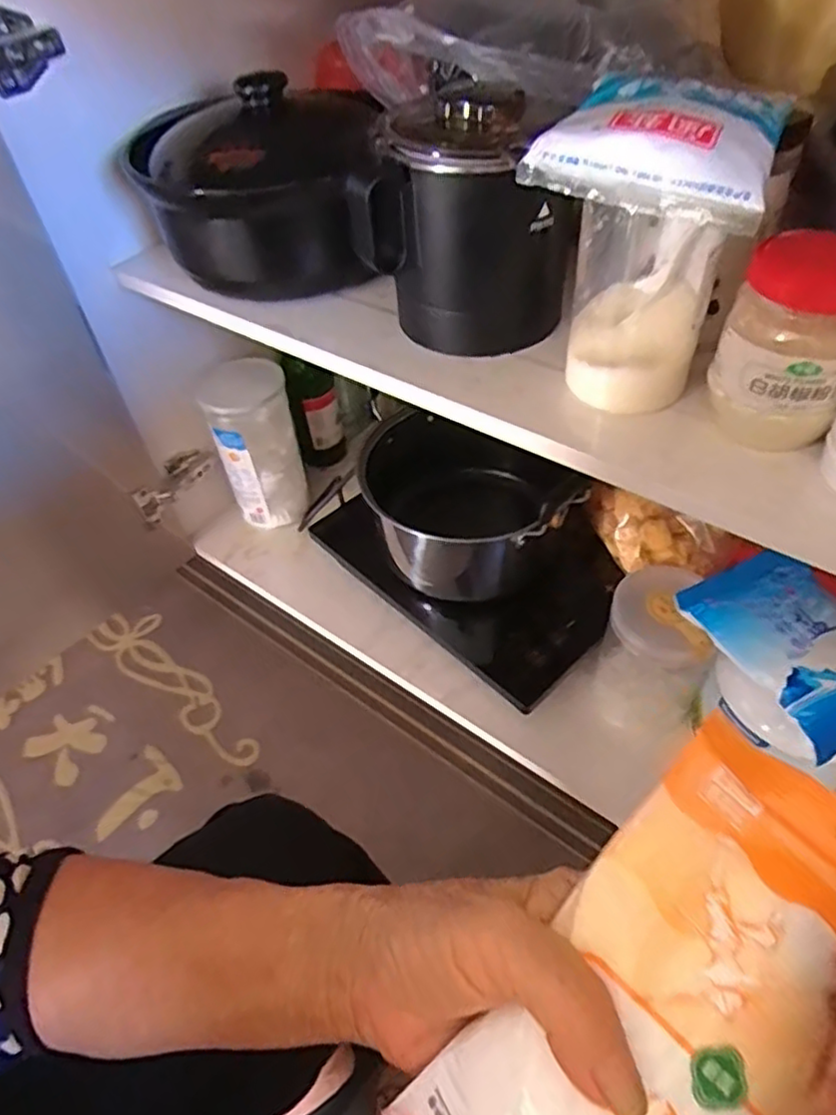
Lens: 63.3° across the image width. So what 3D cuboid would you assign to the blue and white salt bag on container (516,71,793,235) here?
[{"bbox_3d":[0.127,-0.213,0.350,0.114,0.030,0.108,20,53,21],"label":"blue and white salt bag on container"}]

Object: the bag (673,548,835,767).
[{"bbox_3d":[0.300,0.064,0.534,0.109,0.022,0.170,-18,50,-11],"label":"bag"}]

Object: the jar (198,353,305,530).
[{"bbox_3d":[-0.201,-0.136,0.862,0.095,0.204,0.092,-3,49,3],"label":"jar"}]

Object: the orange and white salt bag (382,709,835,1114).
[{"bbox_3d":[0.076,0.142,0.202,0.097,0.033,0.169,31,83,28],"label":"orange and white salt bag"}]

